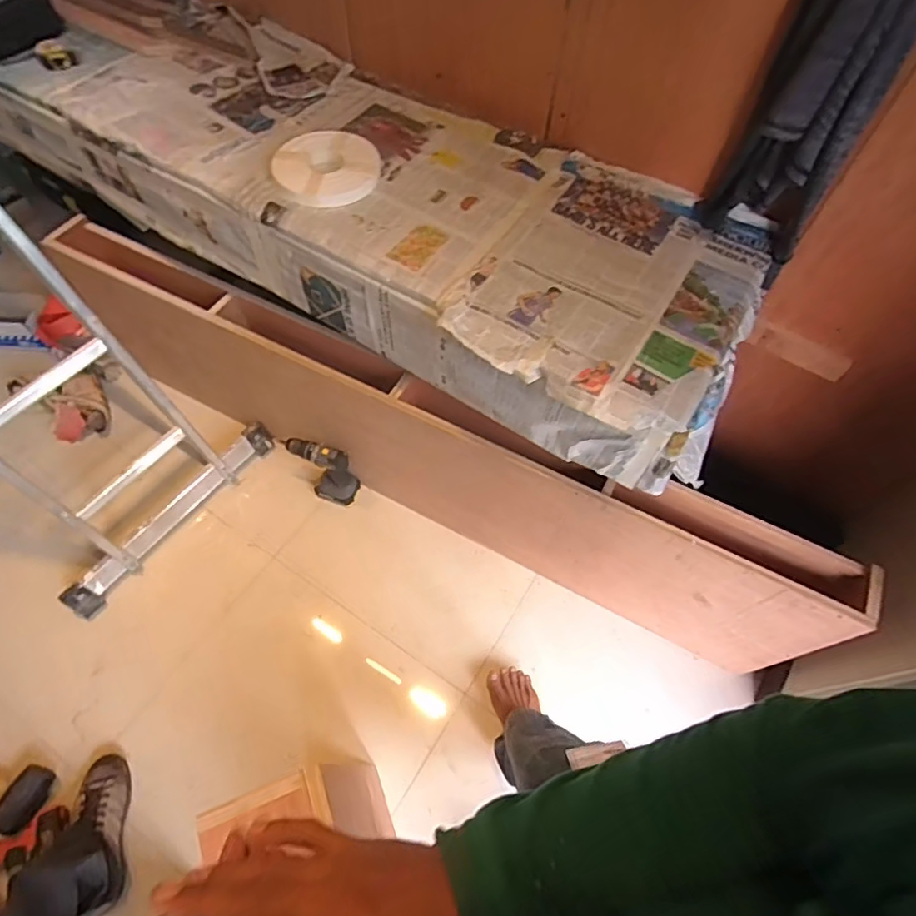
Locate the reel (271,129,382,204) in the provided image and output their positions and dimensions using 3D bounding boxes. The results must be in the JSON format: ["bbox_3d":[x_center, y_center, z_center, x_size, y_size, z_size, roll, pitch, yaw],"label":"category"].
[{"bbox_3d":[-0.236,-0.529,0.993,0.194,0.026,0.164,28,64,13],"label":"reel"}]

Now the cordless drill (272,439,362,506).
[{"bbox_3d":[-0.363,0.029,1.461,0.185,0.223,0.096,29,64,14],"label":"cordless drill"}]

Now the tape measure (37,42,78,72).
[{"bbox_3d":[-0.825,-0.831,1.127,0.065,0.033,0.047,-26,65,-15],"label":"tape measure"}]

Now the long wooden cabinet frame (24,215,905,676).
[{"bbox_3d":[-0.107,-0.019,1.303,1.807,0.479,0.135,25,63,11],"label":"long wooden cabinet frame"}]

